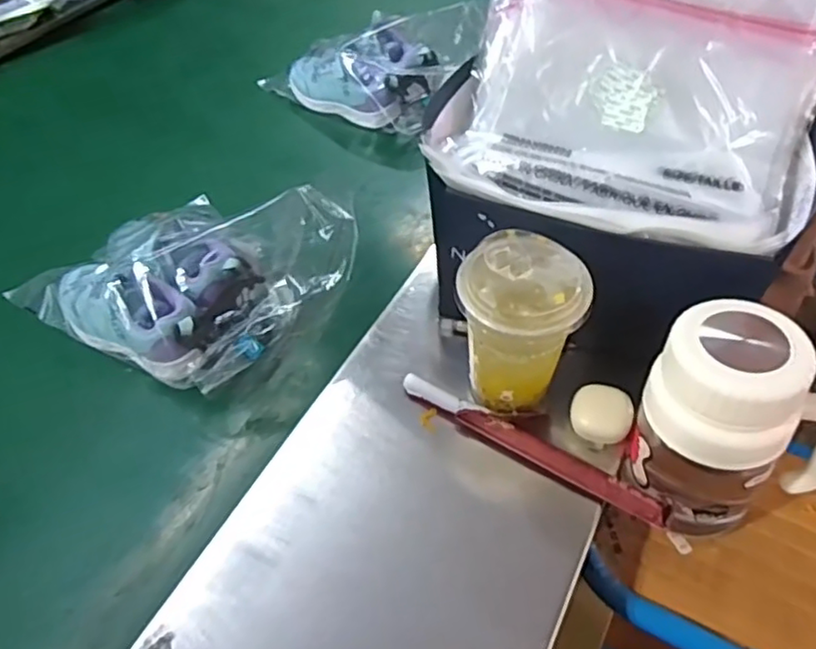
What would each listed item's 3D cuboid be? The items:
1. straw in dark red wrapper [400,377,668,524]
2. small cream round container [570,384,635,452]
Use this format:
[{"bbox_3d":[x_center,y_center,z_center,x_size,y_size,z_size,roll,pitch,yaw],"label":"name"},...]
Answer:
[{"bbox_3d":[0.091,0.094,0.504,0.221,0.015,0.023,26,54,22],"label":"straw in dark red wrapper"},{"bbox_3d":[0.155,0.074,0.521,0.048,0.027,0.048,-1,74,8],"label":"small cream round container"}]

